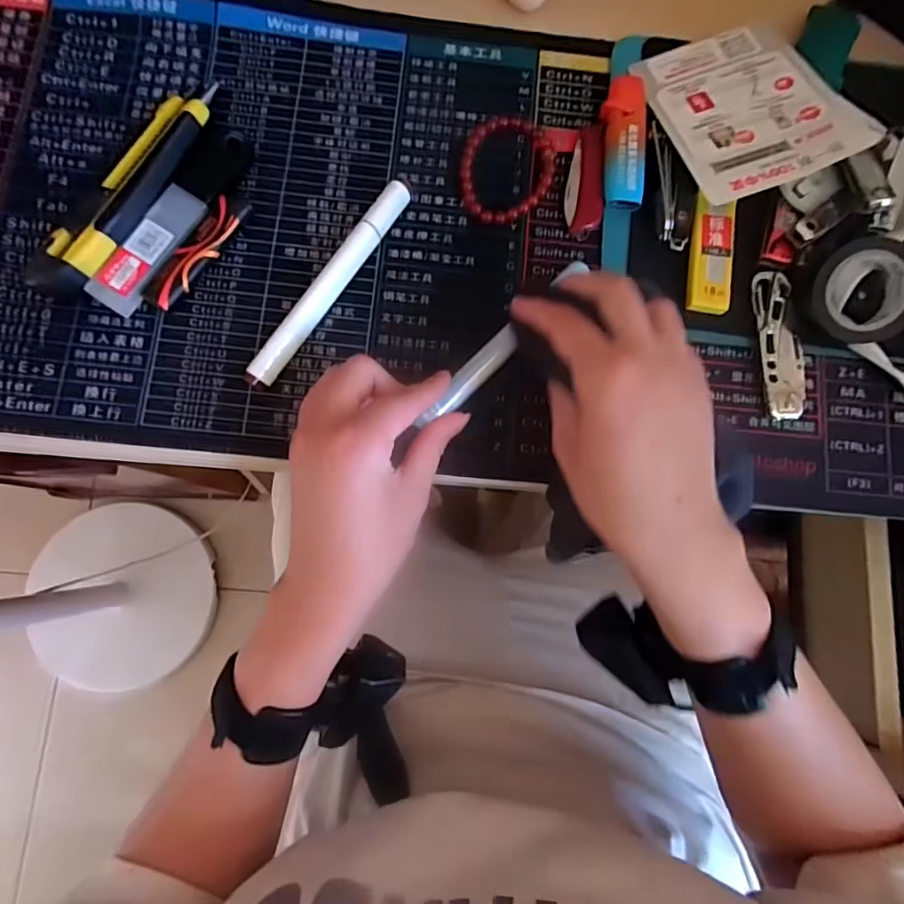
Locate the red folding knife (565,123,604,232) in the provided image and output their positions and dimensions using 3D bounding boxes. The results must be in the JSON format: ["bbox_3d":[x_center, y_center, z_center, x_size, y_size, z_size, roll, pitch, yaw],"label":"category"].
[{"bbox_3d":[0.083,-0.172,0.331,0.023,0.005,0.070,3,80,-2],"label":"red folding knife"}]

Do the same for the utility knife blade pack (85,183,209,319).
[{"bbox_3d":[-0.173,-0.116,0.305,0.025,0.014,0.080,33,81,3],"label":"utility knife blade pack"}]

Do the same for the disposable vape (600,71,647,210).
[{"bbox_3d":[0.107,-0.193,0.328,0.025,0.014,0.087,4,80,-2],"label":"disposable vape"}]

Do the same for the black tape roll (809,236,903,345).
[{"bbox_3d":[0.236,-0.091,0.304,0.061,0.026,0.055,-27,82,-6],"label":"black tape roll"}]

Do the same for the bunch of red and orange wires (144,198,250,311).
[{"bbox_3d":[-0.148,-0.115,0.306,0.018,0.015,0.077,33,81,4],"label":"bunch of red and orange wires"}]

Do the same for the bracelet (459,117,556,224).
[{"bbox_3d":[0.034,-0.174,0.329,0.058,0.007,0.070,5,80,-1],"label":"bracelet"}]

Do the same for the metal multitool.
[{"bbox_3d":[0.195,-0.064,0.314,0.026,0.009,0.087,-3,81,-3],"label":"metal multitool"}]

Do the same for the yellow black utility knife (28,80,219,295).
[{"bbox_3d":[-0.185,-0.152,0.306,0.030,0.023,0.149,30,81,3],"label":"yellow black utility knife"}]

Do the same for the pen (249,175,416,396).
[{"bbox_3d":[-0.069,-0.100,0.308,0.013,0.015,0.151,33,81,3],"label":"pen"}]

